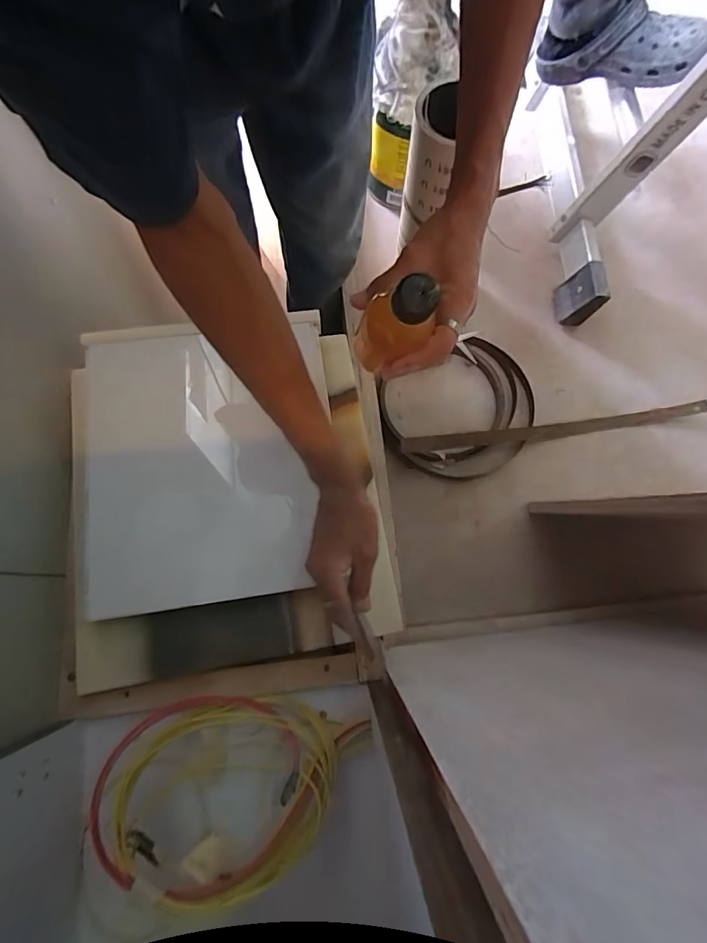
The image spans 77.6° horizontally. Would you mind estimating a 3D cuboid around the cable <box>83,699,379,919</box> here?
[{"bbox_3d":[-0.116,0.290,0.406,0.217,0.030,0.159,11,33,-4],"label":"cable"}]

